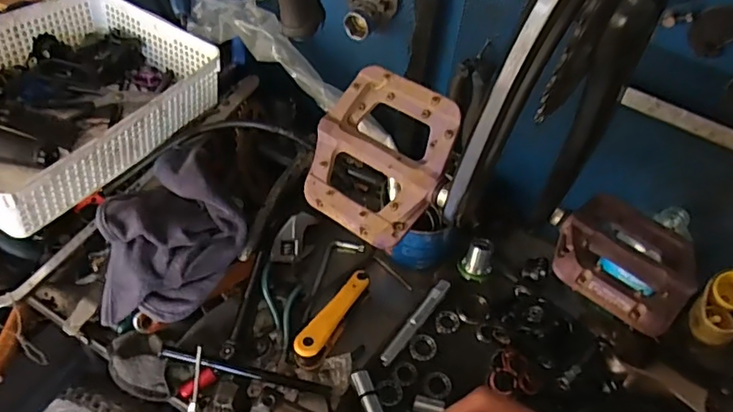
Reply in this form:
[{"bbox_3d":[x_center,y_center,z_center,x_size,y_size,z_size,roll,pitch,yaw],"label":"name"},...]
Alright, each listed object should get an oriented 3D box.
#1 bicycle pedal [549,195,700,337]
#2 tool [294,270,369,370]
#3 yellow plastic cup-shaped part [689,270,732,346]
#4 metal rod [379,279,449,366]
[{"bbox_3d":[0.193,0.035,0.408,0.103,0.025,0.112,39,57,25],"label":"bicycle pedal"},{"bbox_3d":[-0.036,0.128,0.623,0.029,0.040,0.131,27,53,17],"label":"tool"},{"bbox_3d":[0.399,0.117,0.606,0.076,0.064,0.059,-27,57,-24],"label":"yellow plastic cup-shaped part"},{"bbox_3d":[0.059,0.136,0.644,0.015,0.017,0.130,33,55,22],"label":"metal rod"}]

